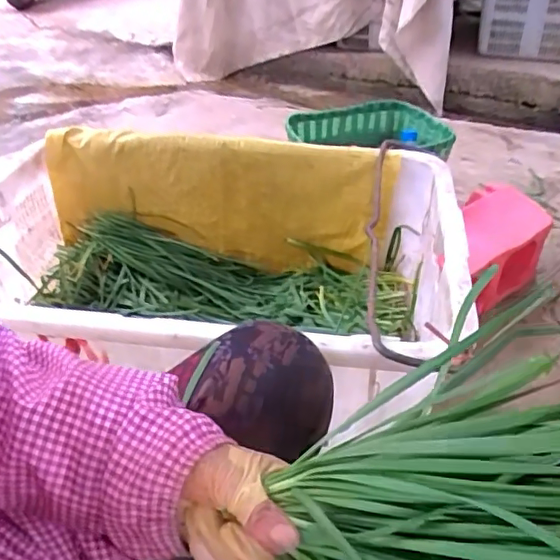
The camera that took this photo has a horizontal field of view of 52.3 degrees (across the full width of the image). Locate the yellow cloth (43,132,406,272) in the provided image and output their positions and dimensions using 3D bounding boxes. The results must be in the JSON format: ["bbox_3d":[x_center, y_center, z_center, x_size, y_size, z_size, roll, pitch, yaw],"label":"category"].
[{"bbox_3d":[-0.103,-0.128,0.974,0.580,0.224,0.053,4,38,5],"label":"yellow cloth"}]

